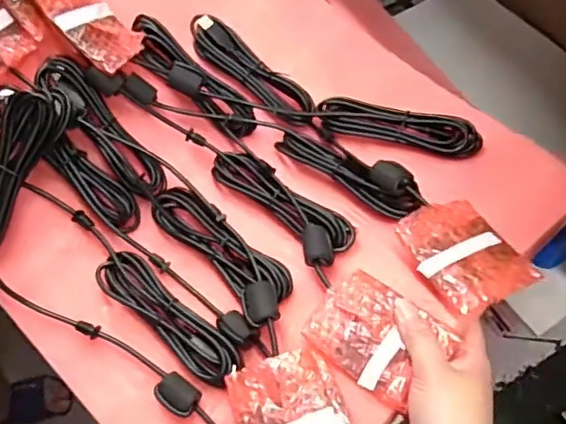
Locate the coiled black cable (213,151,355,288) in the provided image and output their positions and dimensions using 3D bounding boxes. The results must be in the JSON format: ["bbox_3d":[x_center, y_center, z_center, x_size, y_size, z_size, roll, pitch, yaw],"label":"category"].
[{"bbox_3d":[0.004,-0.009,0.503,0.055,0.038,0.158,-34,67,-19],"label":"coiled black cable"}]

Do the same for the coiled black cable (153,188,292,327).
[{"bbox_3d":[-0.052,0.028,0.481,0.049,0.033,0.159,-37,68,-21],"label":"coiled black cable"}]

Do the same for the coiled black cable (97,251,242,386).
[{"bbox_3d":[-0.093,0.086,0.464,0.139,0.027,0.037,39,66,18],"label":"coiled black cable"}]

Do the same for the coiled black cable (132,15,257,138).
[{"bbox_3d":[-0.087,-0.128,0.538,0.147,0.026,0.045,41,68,-4],"label":"coiled black cable"}]

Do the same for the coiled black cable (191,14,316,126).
[{"bbox_3d":[-0.032,-0.139,0.563,0.151,0.019,0.038,41,70,7],"label":"coiled black cable"}]

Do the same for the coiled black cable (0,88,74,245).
[{"bbox_3d":[-0.215,-0.033,0.450,0.036,0.028,0.143,28,89,17],"label":"coiled black cable"}]

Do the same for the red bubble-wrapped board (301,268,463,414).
[{"bbox_3d":[0.068,0.090,0.419,0.092,0.010,0.070,33,79,31],"label":"red bubble-wrapped board"}]

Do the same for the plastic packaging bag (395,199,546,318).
[{"bbox_3d":[0.136,0.031,0.427,0.070,0.010,0.092,-25,52,-16],"label":"plastic packaging bag"}]

